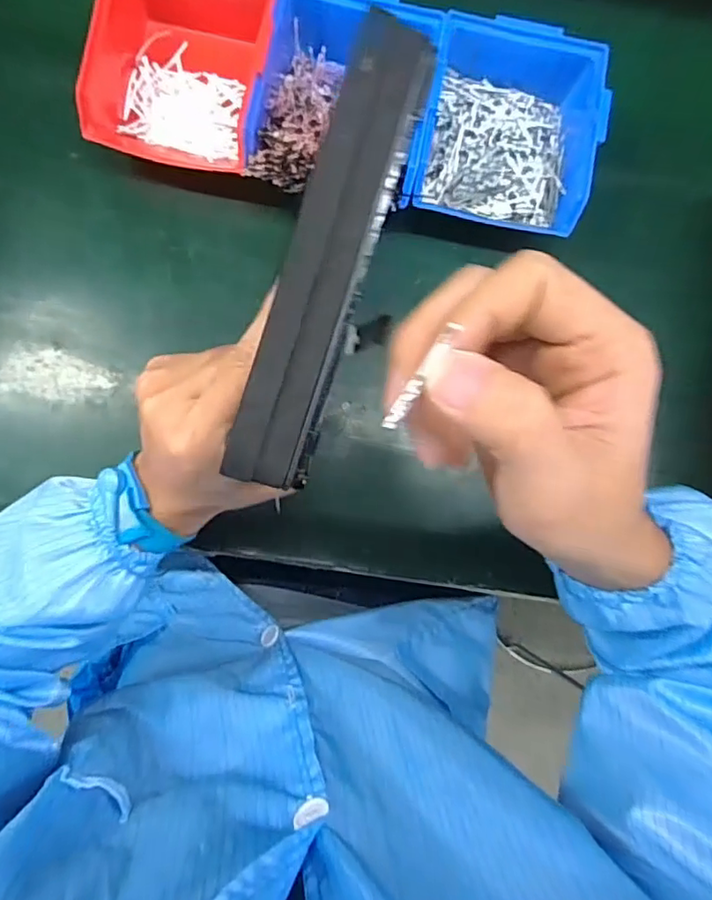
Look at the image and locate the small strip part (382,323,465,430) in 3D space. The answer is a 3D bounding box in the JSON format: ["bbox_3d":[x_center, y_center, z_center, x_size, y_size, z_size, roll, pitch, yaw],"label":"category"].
[{"bbox_3d":[0.019,-0.020,0.171,0.004,0.007,0.035,35,115,0],"label":"small strip part"}]

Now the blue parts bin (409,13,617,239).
[{"bbox_3d":[0.115,-0.248,0.438,0.126,0.068,0.156,10,83,-3],"label":"blue parts bin"}]

